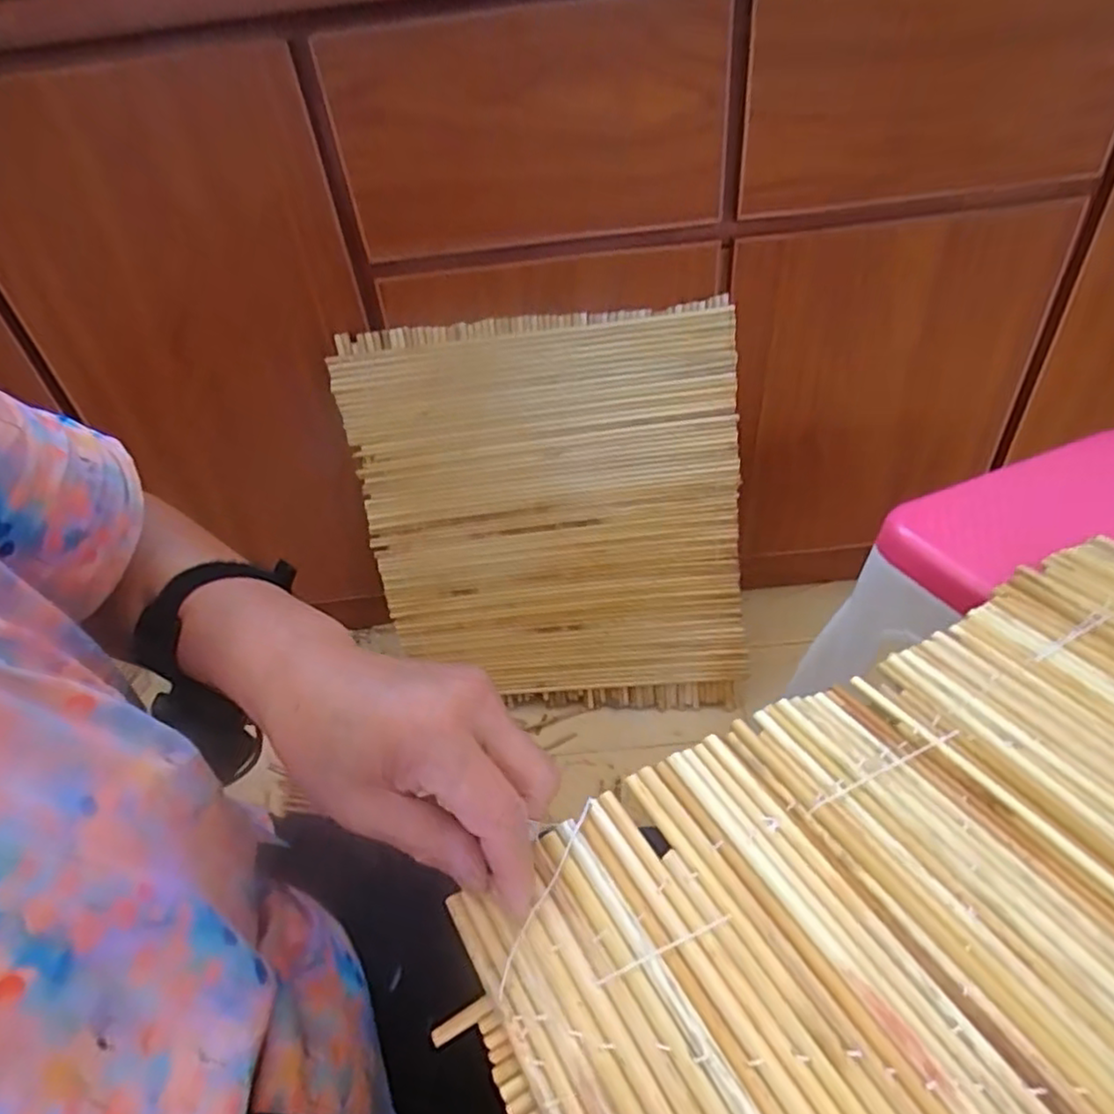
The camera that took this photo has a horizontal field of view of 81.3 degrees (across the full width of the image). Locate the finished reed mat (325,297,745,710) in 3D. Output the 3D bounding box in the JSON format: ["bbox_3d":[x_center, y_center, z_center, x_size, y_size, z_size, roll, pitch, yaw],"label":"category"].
[{"bbox_3d":[-0.001,-0.026,0.780,0.431,0.483,0.019,-6,20,2],"label":"finished reed mat"}]

